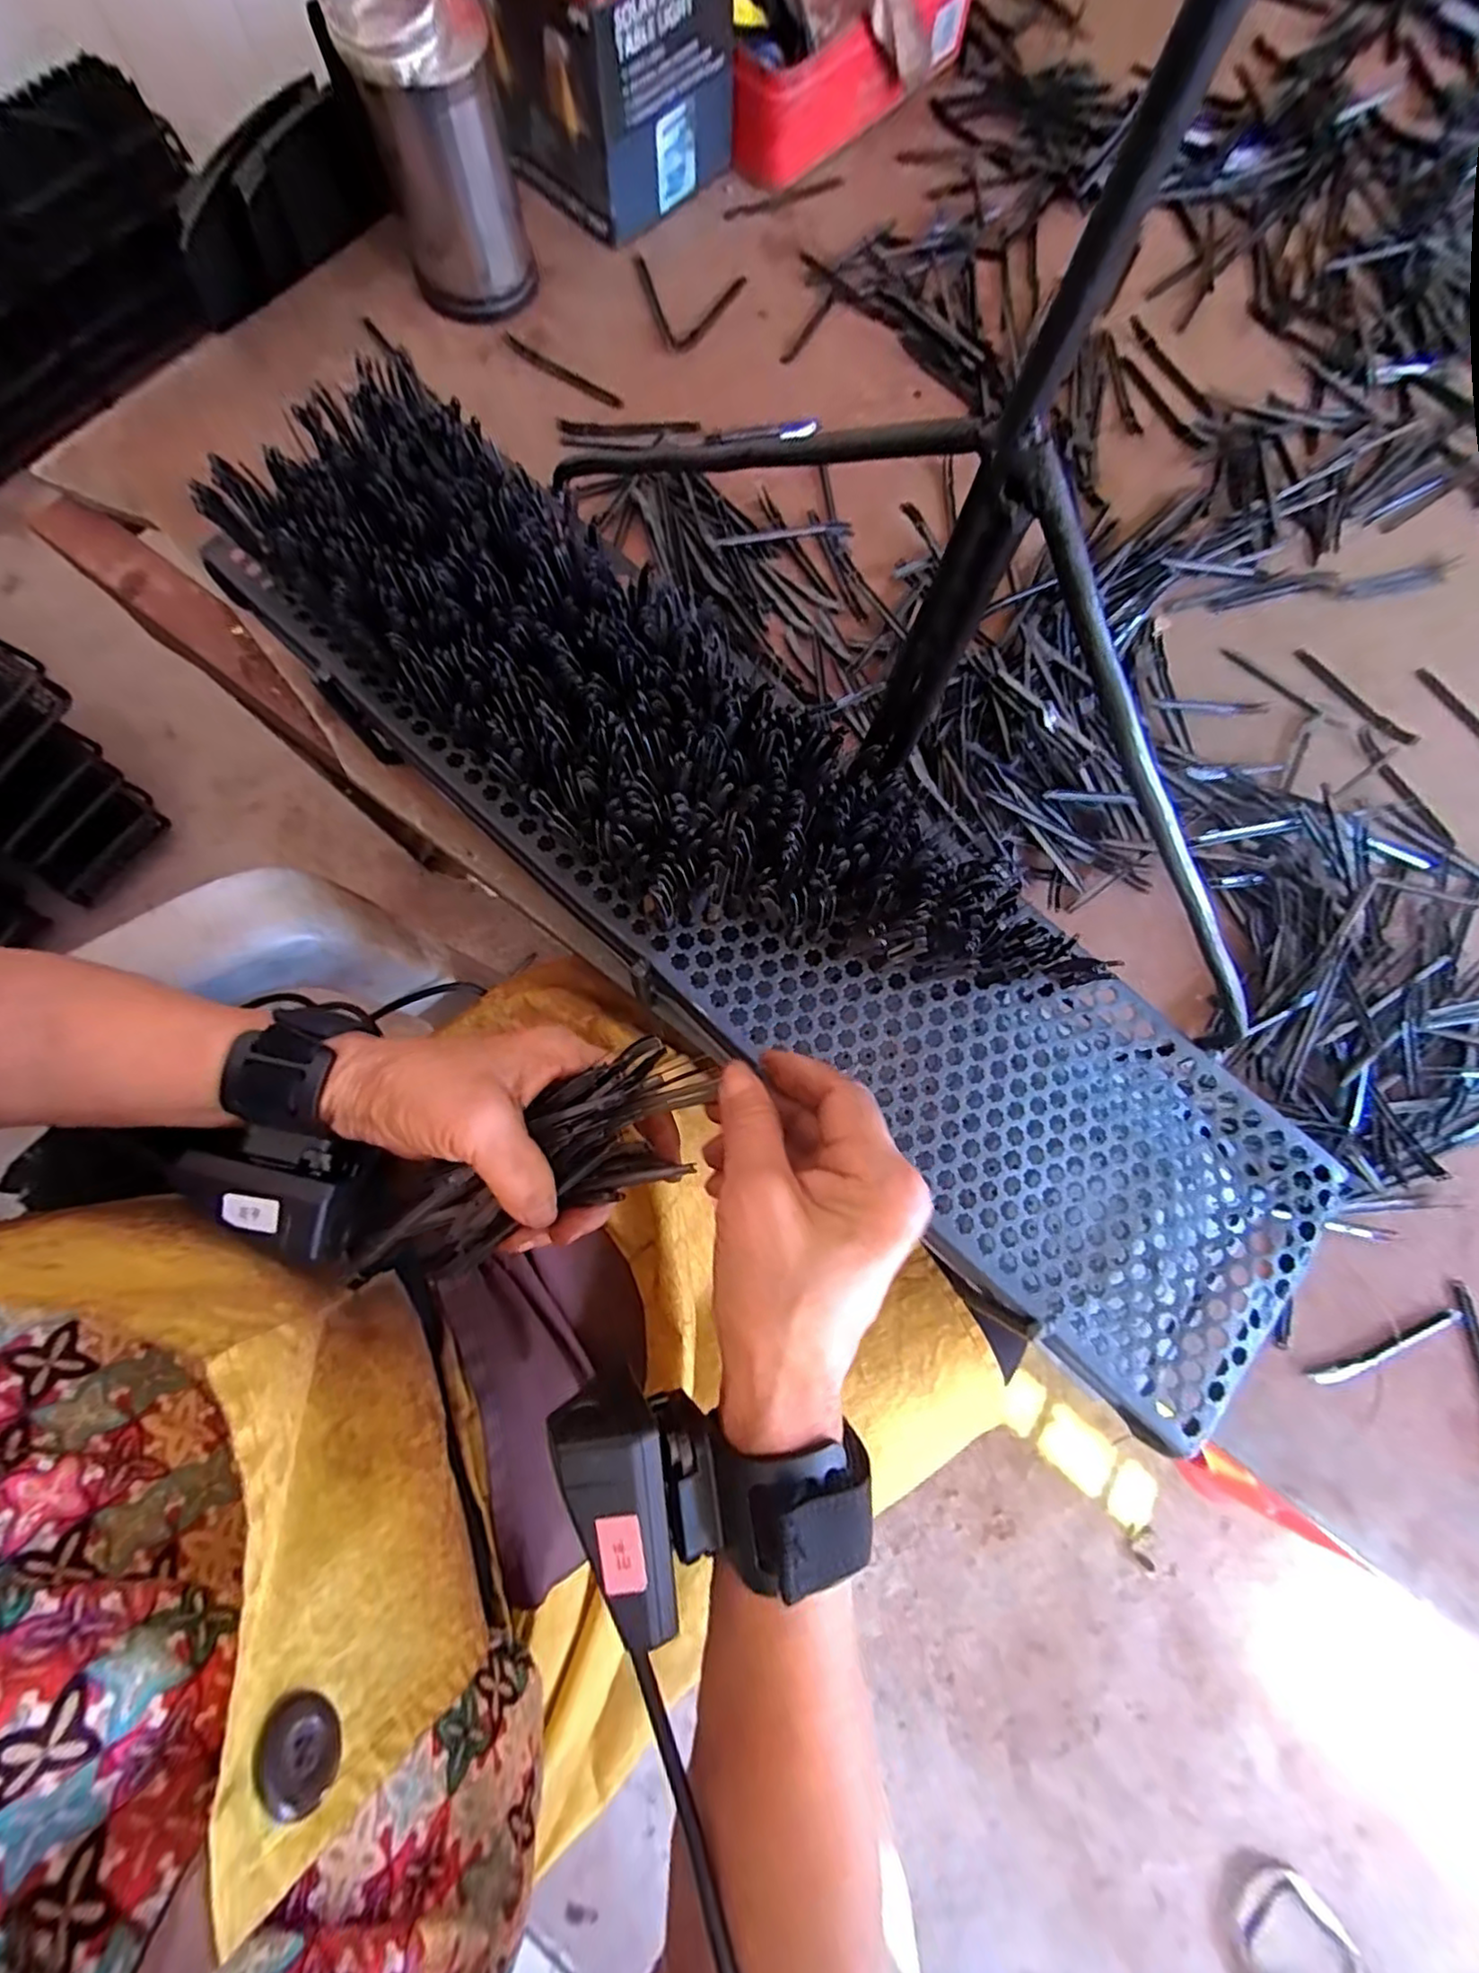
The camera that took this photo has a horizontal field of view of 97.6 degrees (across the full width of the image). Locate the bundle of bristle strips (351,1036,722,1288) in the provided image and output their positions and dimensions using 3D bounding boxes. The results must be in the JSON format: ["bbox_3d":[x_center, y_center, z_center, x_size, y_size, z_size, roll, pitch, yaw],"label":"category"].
[{"bbox_3d":[-0.087,0.075,0.263,0.165,0.037,0.053,-30,81,7],"label":"bundle of bristle strips"}]

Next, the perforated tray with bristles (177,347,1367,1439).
[{"bbox_3d":[0.009,-0.056,0.284,0.567,0.049,0.144,43,82,6],"label":"perforated tray with bristles"}]

